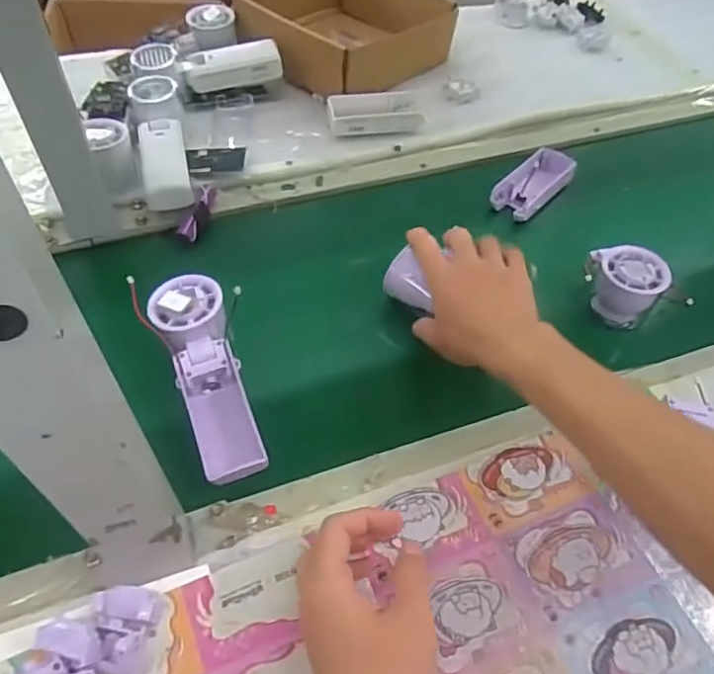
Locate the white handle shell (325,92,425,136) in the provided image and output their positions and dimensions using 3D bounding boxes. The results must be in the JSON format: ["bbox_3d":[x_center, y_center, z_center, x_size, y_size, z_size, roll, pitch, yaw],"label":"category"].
[{"bbox_3d":[0.021,-0.257,0.696,0.108,0.029,0.051,-10,53,-12],"label":"white handle shell"}]

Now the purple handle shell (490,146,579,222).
[{"bbox_3d":[0.194,-0.170,0.659,0.052,0.021,0.103,37,58,22],"label":"purple handle shell"}]

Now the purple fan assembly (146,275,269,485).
[{"bbox_3d":[-0.115,0.026,0.464,0.052,0.031,0.172,-17,73,-16],"label":"purple fan assembly"}]

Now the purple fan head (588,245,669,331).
[{"bbox_3d":[0.243,-0.047,0.560,0.066,0.064,0.048,34,57,20],"label":"purple fan head"}]

